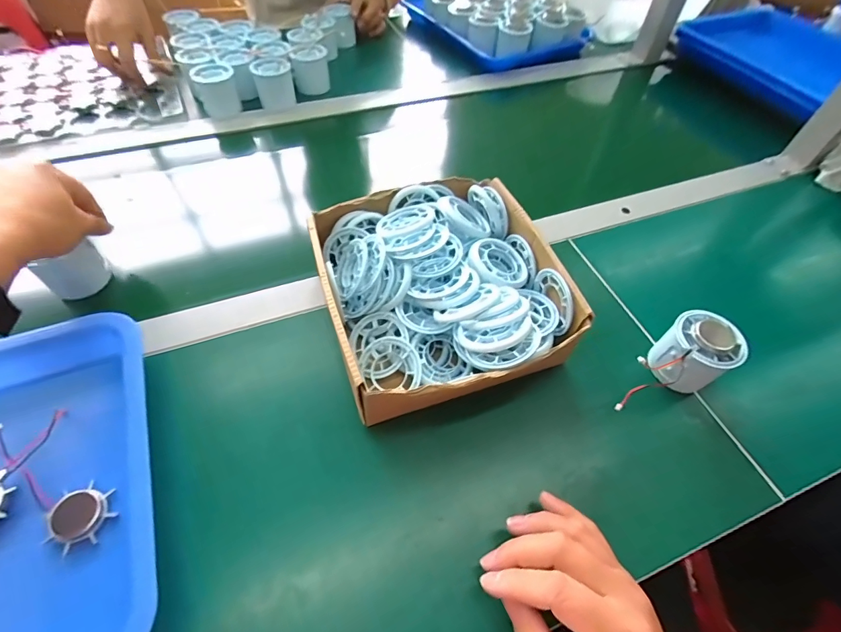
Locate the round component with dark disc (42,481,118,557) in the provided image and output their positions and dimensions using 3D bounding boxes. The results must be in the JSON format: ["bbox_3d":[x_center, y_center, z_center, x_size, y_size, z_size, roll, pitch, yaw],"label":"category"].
[{"bbox_3d":[-0.233,0.135,0.276,0.039,0.011,0.039,21,58,12],"label":"round component with dark disc"}]

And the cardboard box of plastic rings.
[{"bbox_3d":[0.015,-0.023,0.370,0.192,0.073,0.224,-16,58,-12],"label":"cardboard box of plastic rings"}]

